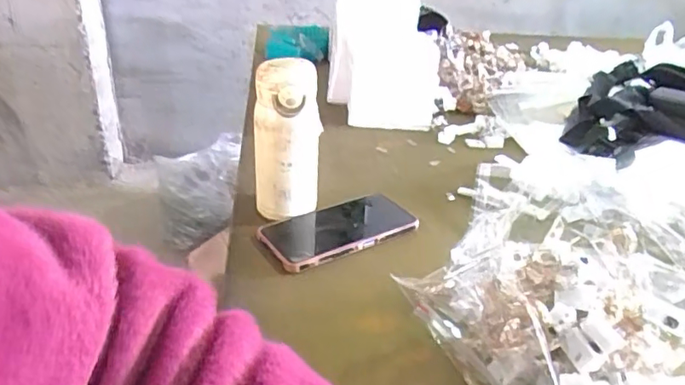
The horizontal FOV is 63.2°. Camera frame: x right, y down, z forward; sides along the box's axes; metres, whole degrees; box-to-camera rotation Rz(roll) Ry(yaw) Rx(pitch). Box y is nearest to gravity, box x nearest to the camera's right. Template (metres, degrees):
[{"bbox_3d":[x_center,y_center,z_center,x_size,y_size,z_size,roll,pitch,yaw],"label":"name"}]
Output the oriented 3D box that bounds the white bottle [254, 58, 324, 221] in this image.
[{"bbox_3d":[-0.059,-0.044,0.593,0.068,0.184,0.049,0,30,-6],"label":"white bottle"}]

